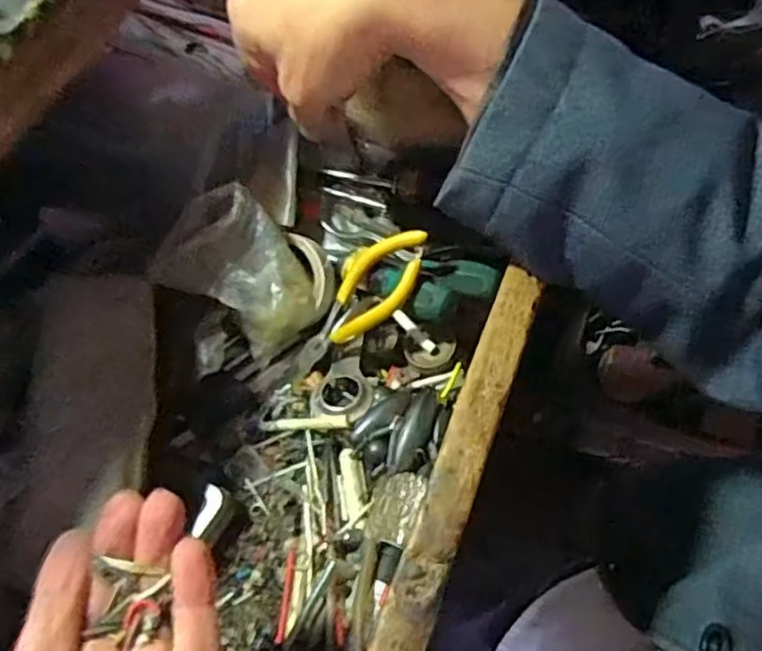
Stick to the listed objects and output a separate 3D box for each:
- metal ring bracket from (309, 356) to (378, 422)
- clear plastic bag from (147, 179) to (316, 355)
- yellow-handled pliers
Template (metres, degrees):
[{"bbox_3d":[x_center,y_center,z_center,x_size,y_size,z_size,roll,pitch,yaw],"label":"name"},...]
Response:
[{"bbox_3d":[-0.020,0.037,0.397,0.035,0.023,0.044,18,62,13],"label":"metal ring bracket"},{"bbox_3d":[-0.078,-0.032,0.395,0.072,0.059,0.066,17,61,13],"label":"clear plastic bag"},{"bbox_3d":[-0.011,-0.014,0.394,0.104,0.009,0.042,-47,63,15],"label":"yellow-handled pliers"}]

